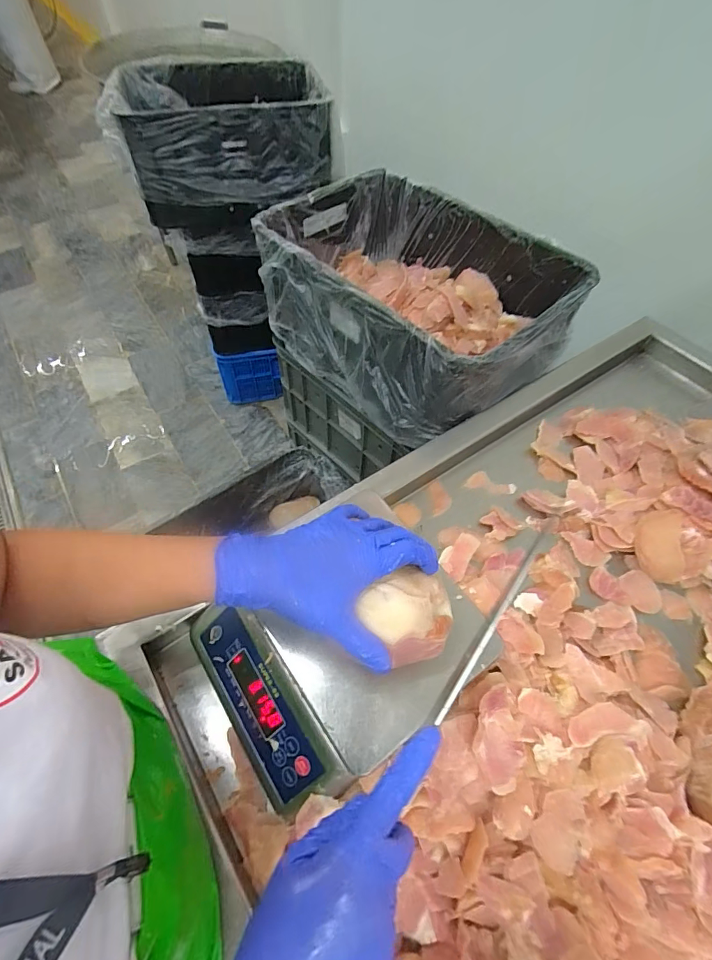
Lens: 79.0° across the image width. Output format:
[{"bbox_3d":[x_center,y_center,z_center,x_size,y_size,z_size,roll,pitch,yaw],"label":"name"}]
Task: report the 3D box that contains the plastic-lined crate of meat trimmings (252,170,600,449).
[{"bbox_3d":[0.099,-0.319,0.804,0.348,0.227,0.511,-39,66,-24],"label":"plastic-lined crate of meat trimmings"}]

